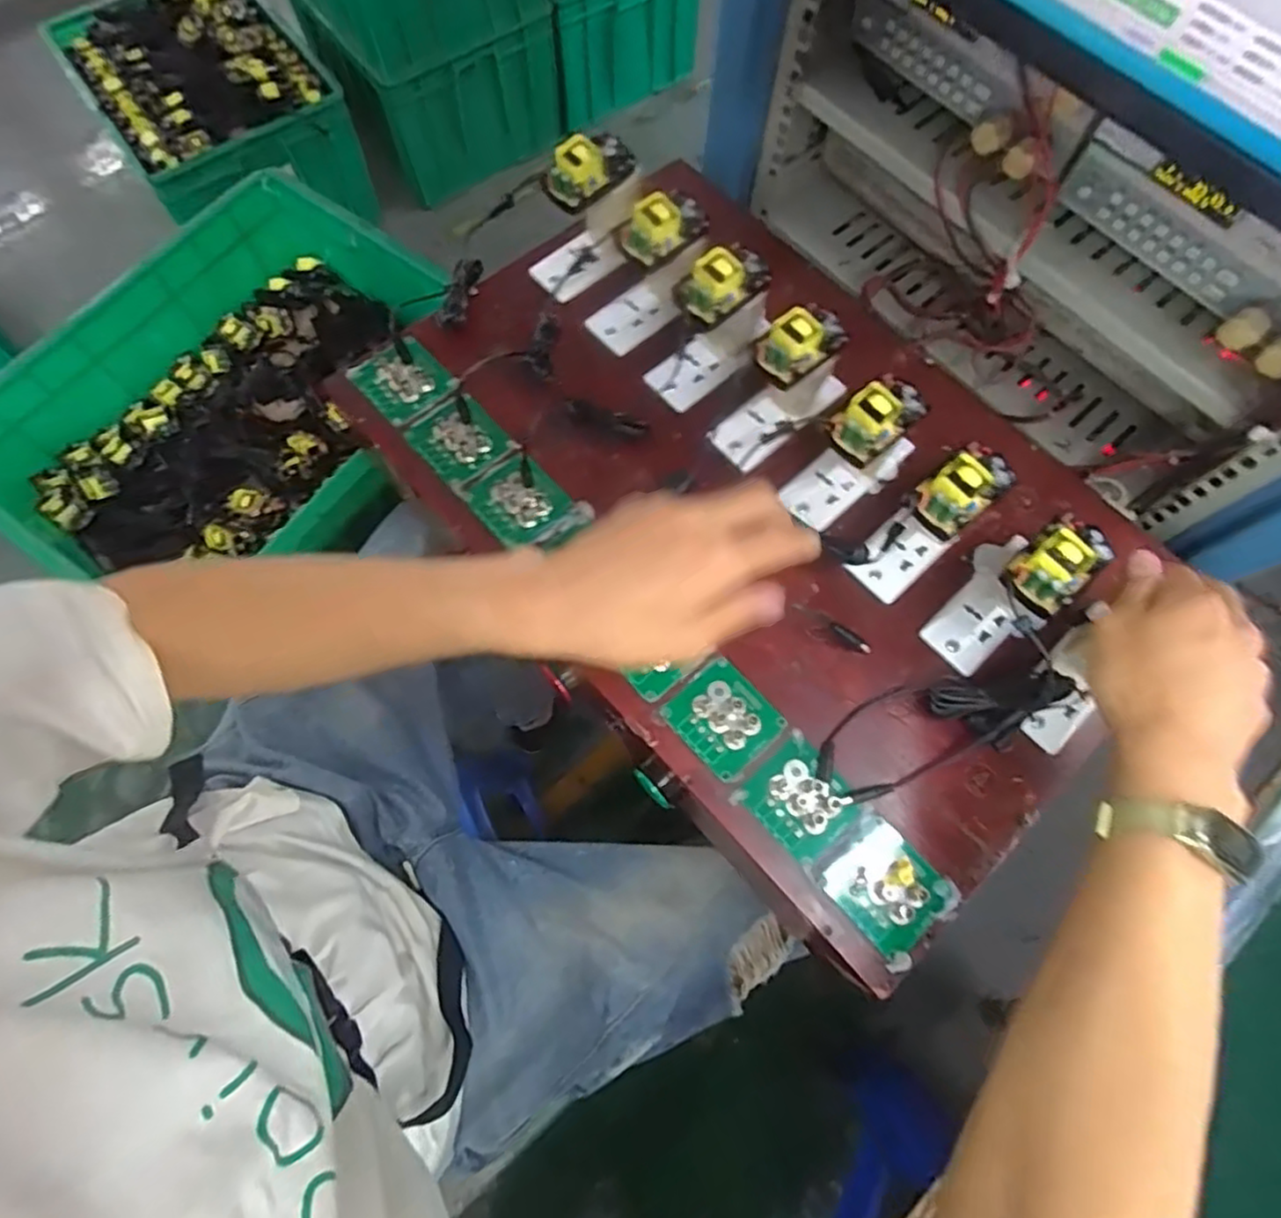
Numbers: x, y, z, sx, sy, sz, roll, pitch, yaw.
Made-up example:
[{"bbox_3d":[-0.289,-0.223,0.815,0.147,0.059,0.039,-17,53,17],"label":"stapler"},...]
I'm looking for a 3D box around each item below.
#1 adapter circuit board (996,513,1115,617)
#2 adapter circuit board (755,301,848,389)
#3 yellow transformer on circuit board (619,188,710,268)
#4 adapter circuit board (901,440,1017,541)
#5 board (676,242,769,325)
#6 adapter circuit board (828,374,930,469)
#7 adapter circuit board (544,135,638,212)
[{"bbox_3d":[0.259,-0.029,0.424,0.063,0.021,0.039,-41,76,-14],"label":"adapter circuit board"},{"bbox_3d":[0.111,-0.184,0.474,0.059,0.024,0.037,-39,76,-13],"label":"adapter circuit board"},{"bbox_3d":[0.015,-0.282,0.506,0.068,0.022,0.035,-39,76,-13],"label":"yellow transformer on circuit board"},{"bbox_3d":[0.211,-0.079,0.444,0.068,0.026,0.039,-36,75,-12],"label":"adapter circuit board"},{"bbox_3d":[0.057,-0.233,0.488,0.064,0.024,0.035,-41,76,-14],"label":"board"},{"bbox_3d":[0.157,-0.127,0.459,0.060,0.025,0.039,-35,75,-12],"label":"adapter circuit board"},{"bbox_3d":[-0.040,-0.335,0.527,0.064,0.031,0.038,-42,76,-14],"label":"adapter circuit board"}]

